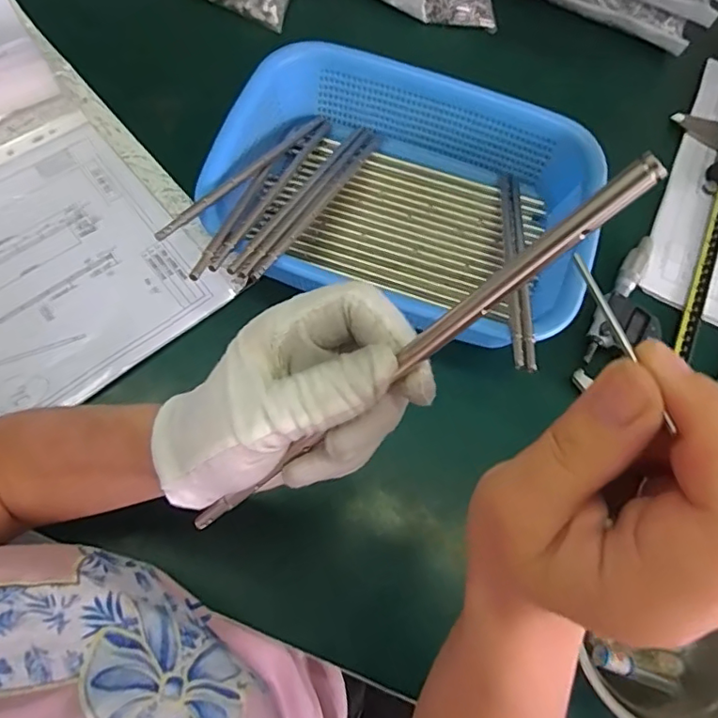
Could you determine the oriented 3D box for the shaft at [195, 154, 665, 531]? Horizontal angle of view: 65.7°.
[{"bbox_3d":[0.001,0.015,0.199,0.005,0.227,0.008,-10,64,-54],"label":"shaft"}]

